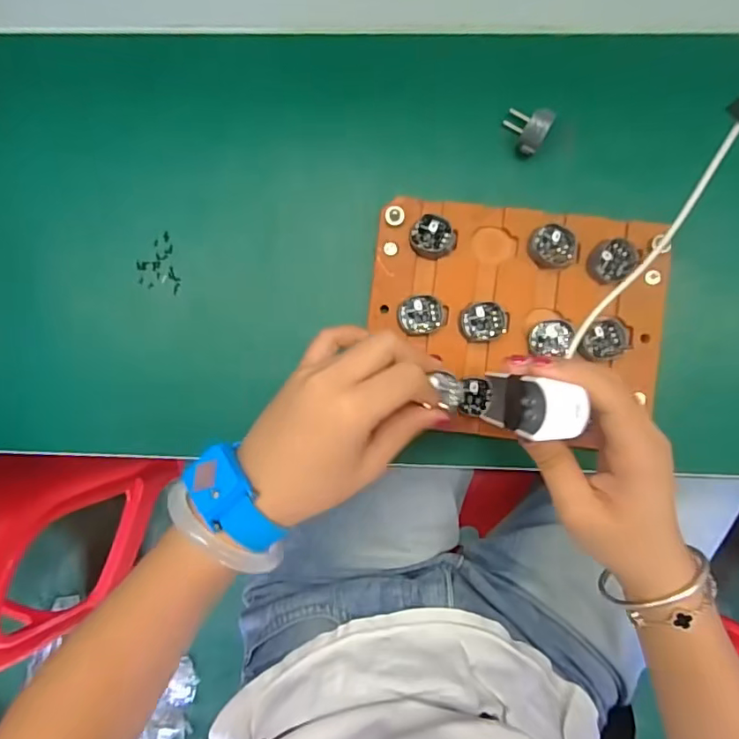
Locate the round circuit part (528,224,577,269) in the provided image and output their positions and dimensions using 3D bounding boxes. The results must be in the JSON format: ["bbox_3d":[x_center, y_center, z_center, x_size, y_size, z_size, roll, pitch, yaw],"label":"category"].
[{"bbox_3d":[0.118,-0.079,0.353,0.029,0.010,0.027,0,89,5],"label":"round circuit part"}]

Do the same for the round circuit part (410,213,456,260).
[{"bbox_3d":[0.041,-0.086,0.356,0.028,0.007,0.027,0,89,5],"label":"round circuit part"}]

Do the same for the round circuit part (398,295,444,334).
[{"bbox_3d":[0.033,-0.036,0.357,0.029,0.008,0.025,-2,89,5],"label":"round circuit part"}]

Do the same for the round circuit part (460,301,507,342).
[{"bbox_3d":[0.074,-0.031,0.356,0.029,0.006,0.025,-3,88,5],"label":"round circuit part"}]

